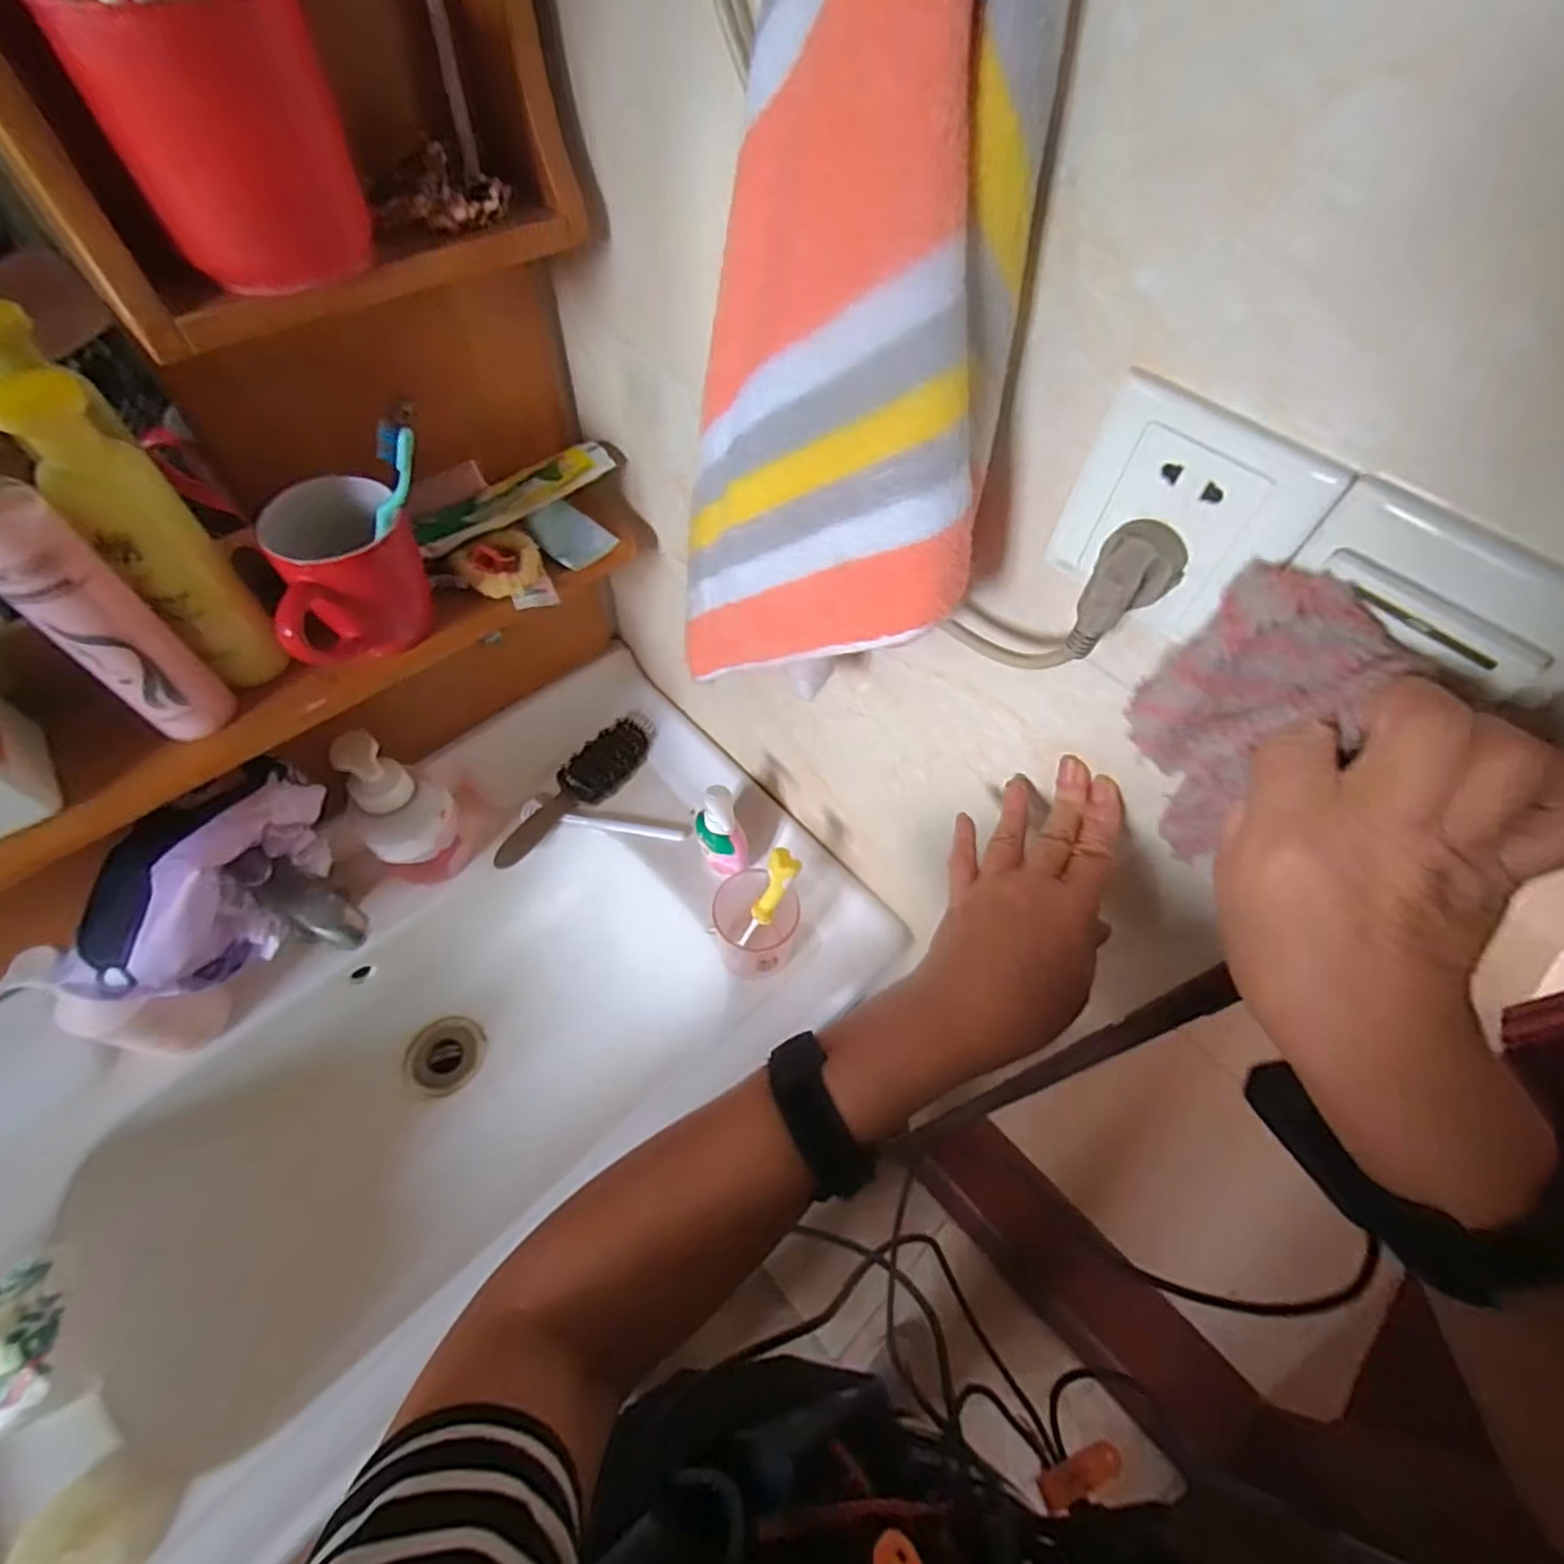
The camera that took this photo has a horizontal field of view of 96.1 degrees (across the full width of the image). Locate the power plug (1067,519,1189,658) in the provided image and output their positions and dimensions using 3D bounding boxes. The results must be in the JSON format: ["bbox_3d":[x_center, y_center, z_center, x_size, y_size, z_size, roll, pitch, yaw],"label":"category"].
[{"bbox_3d":[0.141,-0.078,0.291,0.030,0.054,0.030,31,61,15],"label":"power plug"}]

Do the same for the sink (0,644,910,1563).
[{"bbox_3d":[-0.336,0.257,0.652,0.815,0.206,0.451,-38,68,-24],"label":"sink"}]

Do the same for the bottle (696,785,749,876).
[{"bbox_3d":[-0.057,0.050,0.674,0.047,0.101,0.046,2,58,-3],"label":"bottle"}]

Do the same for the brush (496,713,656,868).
[{"bbox_3d":[-0.224,0.005,0.772,0.057,0.029,0.220,34,62,16],"label":"brush"}]

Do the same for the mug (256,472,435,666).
[{"bbox_3d":[-0.291,-0.132,0.467,0.071,0.098,0.104,40,64,19],"label":"mug"}]

